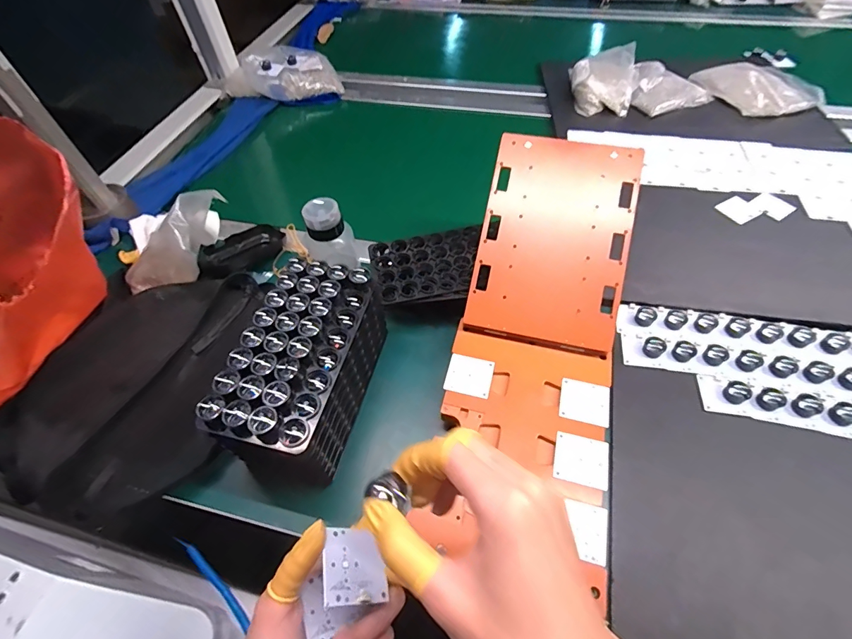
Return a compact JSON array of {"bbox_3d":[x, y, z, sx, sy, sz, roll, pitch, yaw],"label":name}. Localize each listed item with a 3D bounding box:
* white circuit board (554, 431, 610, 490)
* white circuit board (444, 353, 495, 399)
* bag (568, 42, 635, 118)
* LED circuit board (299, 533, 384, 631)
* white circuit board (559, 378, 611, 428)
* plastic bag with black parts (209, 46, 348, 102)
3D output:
[{"bbox_3d":[0.146,0.131,0.375,0.047,0.004,0.045,12,56,11],"label":"white circuit board"},{"bbox_3d":[0.047,0.060,0.432,0.048,0.004,0.045,11,56,11],"label":"white circuit board"},{"bbox_3d":[0.346,-0.469,0.790,0.115,0.059,0.161,8,56,8],"label":"bag"},{"bbox_3d":[-0.046,0.160,0.262,0.046,0.004,0.044,23,38,-36],"label":"LED circuit board"},{"bbox_3d":[0.162,0.084,0.409,0.047,0.004,0.045,12,56,12],"label":"white circuit board"},{"bbox_3d":[-0.330,-0.534,0.880,0.280,0.054,0.145,-8,55,-2],"label":"plastic bag with black parts"}]

